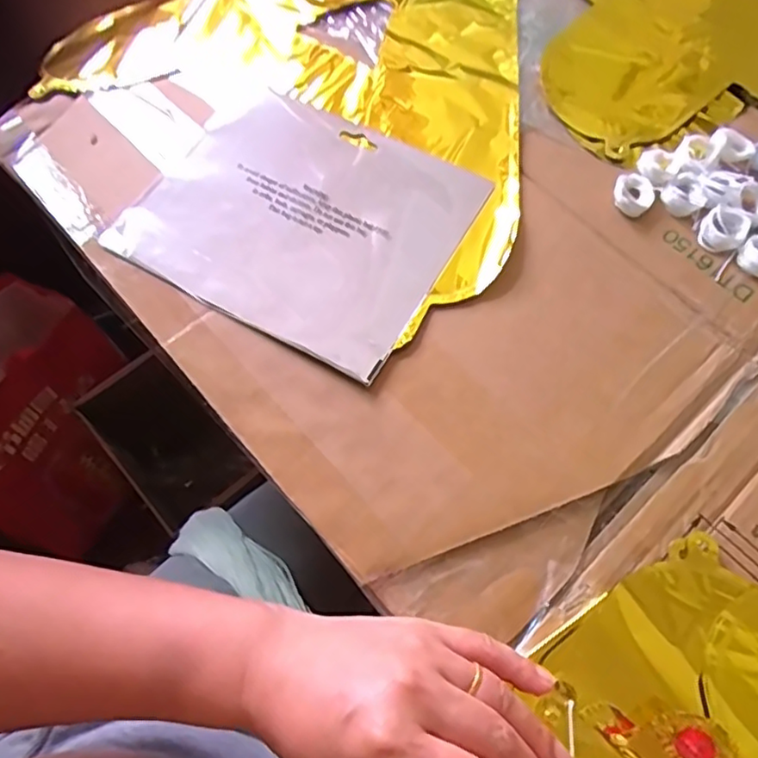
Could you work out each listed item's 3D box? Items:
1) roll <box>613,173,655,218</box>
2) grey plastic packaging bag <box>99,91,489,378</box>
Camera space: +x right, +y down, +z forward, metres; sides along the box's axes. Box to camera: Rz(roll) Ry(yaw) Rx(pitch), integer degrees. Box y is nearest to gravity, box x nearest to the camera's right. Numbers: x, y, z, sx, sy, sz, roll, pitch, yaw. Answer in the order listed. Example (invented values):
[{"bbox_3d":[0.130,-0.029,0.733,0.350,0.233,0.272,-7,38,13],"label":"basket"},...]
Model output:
[{"bbox_3d":[0.165,-0.121,0.396,0.026,0.012,0.031,34,69,15],"label":"roll"},{"bbox_3d":[-0.050,-0.105,0.392,0.197,0.008,0.162,28,67,12],"label":"grey plastic packaging bag"}]

